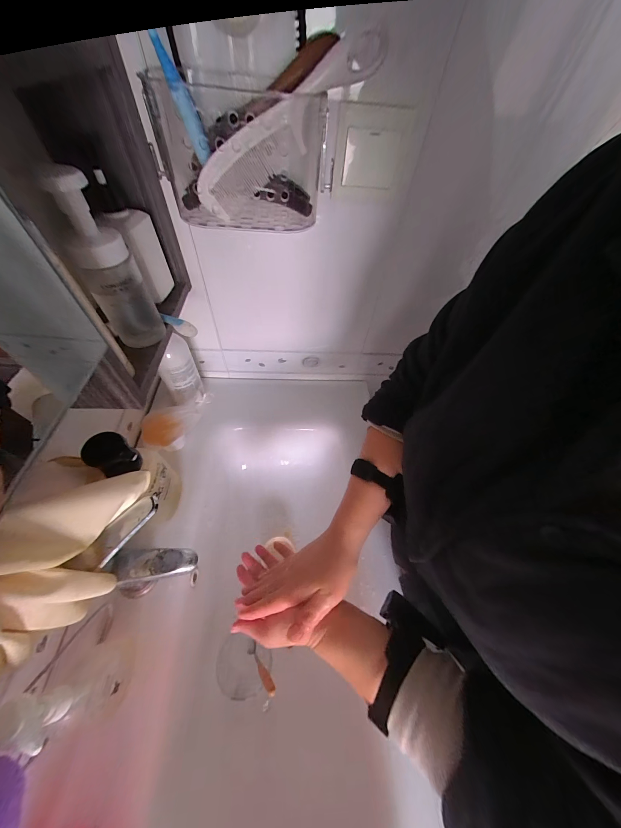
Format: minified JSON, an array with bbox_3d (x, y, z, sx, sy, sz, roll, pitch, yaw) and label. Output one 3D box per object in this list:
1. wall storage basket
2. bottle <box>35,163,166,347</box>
[{"bbox_3d":[-0.065,-0.254,0.276,0.169,0.101,0.074,-7,56,-9],"label":"wall storage basket"},{"bbox_3d":[-0.207,-0.145,0.285,0.049,0.163,0.041,-15,58,-14],"label":"bottle"}]

